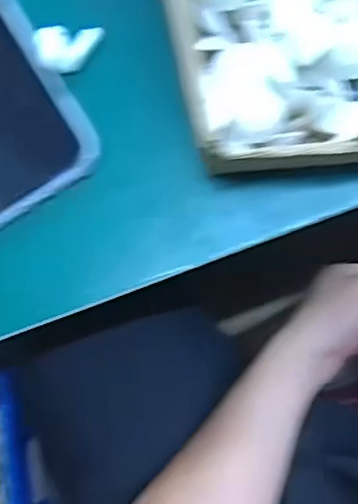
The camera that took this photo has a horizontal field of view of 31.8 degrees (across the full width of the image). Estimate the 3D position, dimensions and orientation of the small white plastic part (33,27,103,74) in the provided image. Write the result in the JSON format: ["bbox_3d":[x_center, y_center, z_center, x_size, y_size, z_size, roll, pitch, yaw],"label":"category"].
[{"bbox_3d":[-0.059,-0.107,0.332,0.034,0.009,0.026,4,86,5],"label":"small white plastic part"}]

